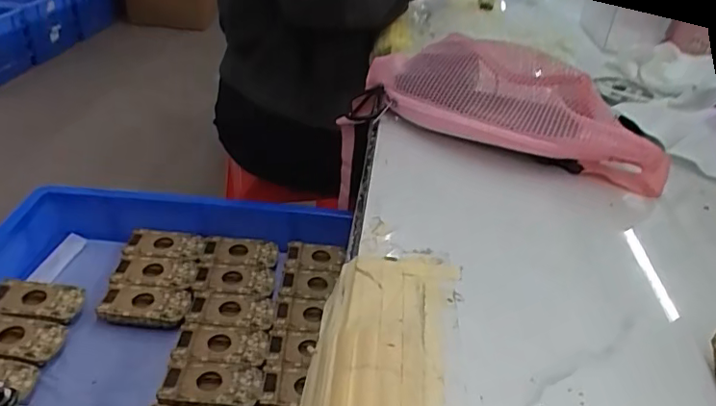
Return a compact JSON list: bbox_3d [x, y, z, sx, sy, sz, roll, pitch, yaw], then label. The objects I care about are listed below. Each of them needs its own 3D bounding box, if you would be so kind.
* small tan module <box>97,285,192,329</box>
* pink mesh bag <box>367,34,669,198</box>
[{"bbox_3d":[-0.246,0.119,0.631,0.096,0.015,0.051,4,32,-2],"label":"small tan module"},{"bbox_3d":[0.147,-0.105,0.551,0.310,0.088,0.094,19,36,20],"label":"pink mesh bag"}]

